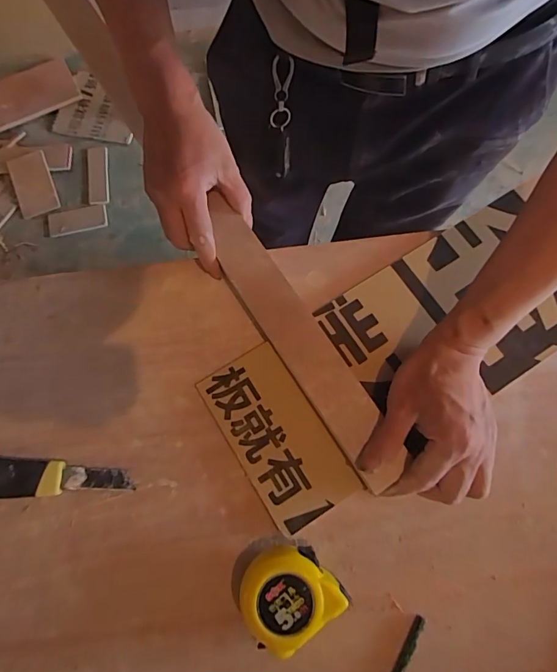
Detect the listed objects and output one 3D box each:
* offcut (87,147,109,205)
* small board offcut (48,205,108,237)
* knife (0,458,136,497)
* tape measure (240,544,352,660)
[{"bbox_3d":[-0.576,-0.511,1.358,0.064,0.008,0.206,-7,75,-2],"label":"offcut"},{"bbox_3d":[-0.618,-0.358,1.311,0.170,0.010,0.084,-15,75,-4],"label":"small board offcut"},{"bbox_3d":[-0.232,0.124,0.381,0.193,0.019,0.037,-4,75,-1],"label":"knife"},{"bbox_3d":[0.006,0.205,0.343,0.074,0.040,0.068,-35,78,-9],"label":"tape measure"}]

